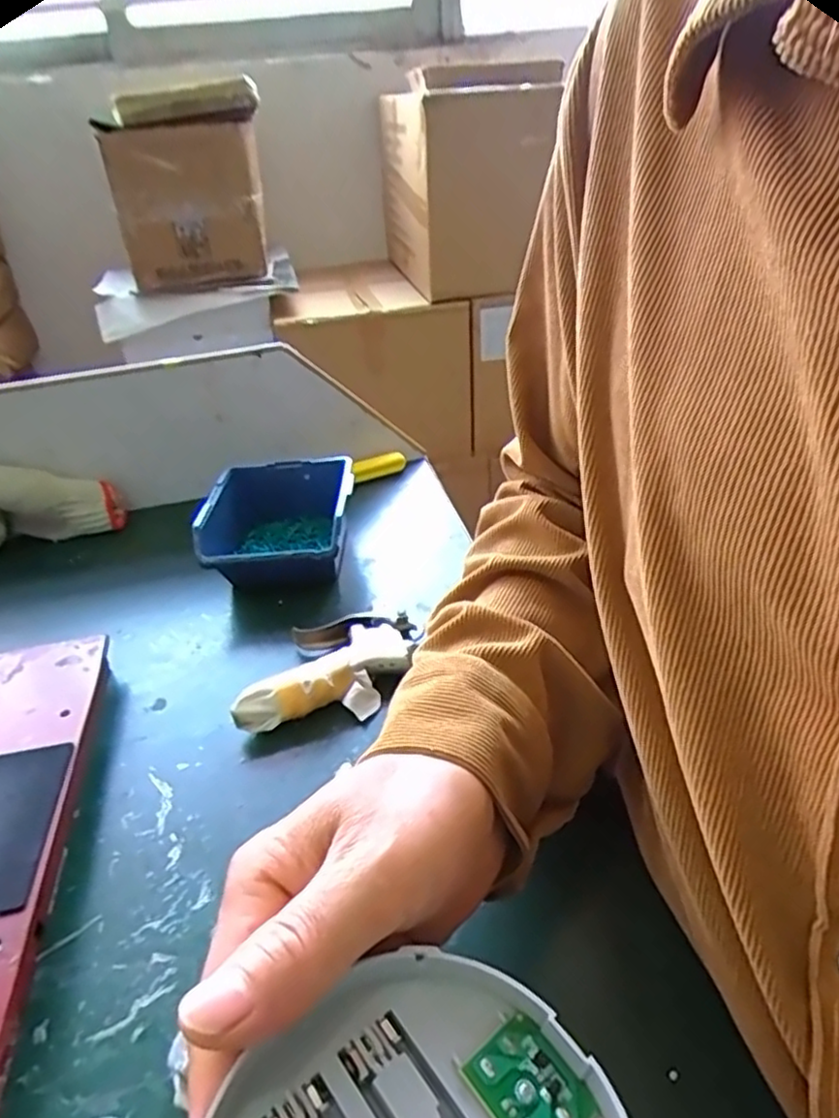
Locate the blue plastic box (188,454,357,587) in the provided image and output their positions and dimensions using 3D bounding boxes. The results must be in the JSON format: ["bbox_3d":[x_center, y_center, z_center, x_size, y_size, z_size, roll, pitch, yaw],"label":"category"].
[{"bbox_3d":[-0.112,-0.025,0.565,0.116,0.071,0.125,-4,32,0],"label":"blue plastic box"}]

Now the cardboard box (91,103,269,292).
[{"bbox_3d":[-0.465,-0.724,1.408,0.299,0.296,0.118,-13,34,-11],"label":"cardboard box"}]

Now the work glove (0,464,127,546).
[{"bbox_3d":[-0.366,-0.044,0.621,0.173,0.076,0.056,-19,35,-22],"label":"work glove"}]

